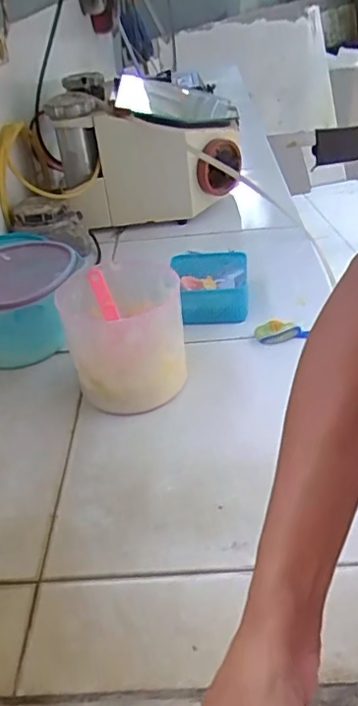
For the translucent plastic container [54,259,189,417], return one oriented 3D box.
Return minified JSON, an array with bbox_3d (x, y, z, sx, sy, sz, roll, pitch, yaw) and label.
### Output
[{"bbox_3d":[-0.071,-0.022,0.777,0.156,0.149,0.166,-12,36,-8],"label":"translucent plastic container"}]

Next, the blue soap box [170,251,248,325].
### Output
[{"bbox_3d":[0.051,-0.106,0.957,0.132,0.065,0.136,-4,36,5],"label":"blue soap box"}]

